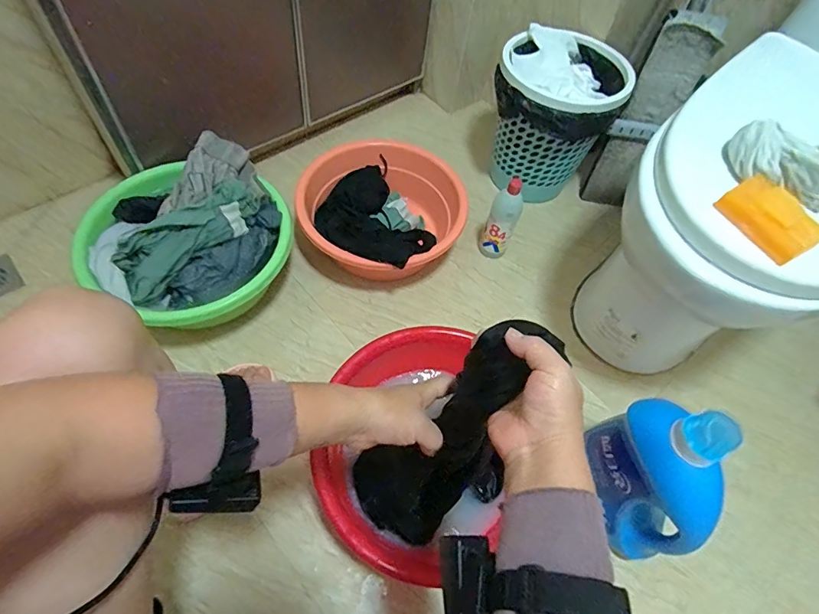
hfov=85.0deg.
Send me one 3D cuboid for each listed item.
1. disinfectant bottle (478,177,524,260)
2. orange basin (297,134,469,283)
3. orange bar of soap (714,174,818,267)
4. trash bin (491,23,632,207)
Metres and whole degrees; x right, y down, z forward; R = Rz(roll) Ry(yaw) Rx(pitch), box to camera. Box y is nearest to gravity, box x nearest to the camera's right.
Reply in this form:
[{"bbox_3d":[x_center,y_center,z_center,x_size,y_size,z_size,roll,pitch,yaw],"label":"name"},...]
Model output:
[{"bbox_3d":[0.191,-0.179,0.930,0.063,0.183,0.054,19,61,8],"label":"disinfectant bottle"},{"bbox_3d":[-0.055,-0.191,0.948,0.325,0.125,0.319,1,60,-2],"label":"orange basin"},{"bbox_3d":[0.409,-0.100,0.506,0.046,0.040,0.100,-25,65,-20],"label":"orange bar of soap"},{"bbox_3d":[0.307,-0.414,1.023,0.262,0.290,0.242,19,58,5],"label":"trash bin"}]

